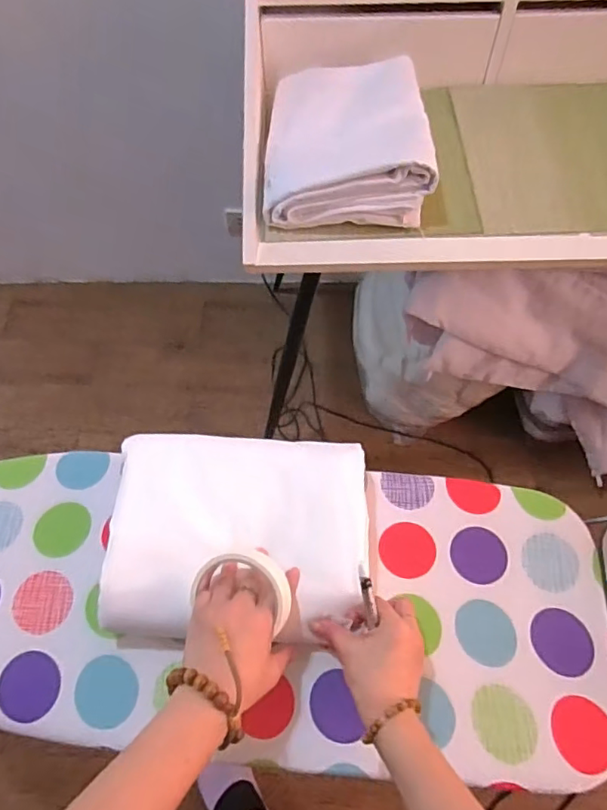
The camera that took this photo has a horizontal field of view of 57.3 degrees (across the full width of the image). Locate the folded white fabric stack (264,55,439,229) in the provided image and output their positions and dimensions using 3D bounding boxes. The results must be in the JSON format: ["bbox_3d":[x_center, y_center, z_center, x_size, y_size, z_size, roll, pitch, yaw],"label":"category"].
[{"bbox_3d":[0.059,-0.393,0.808,0.232,0.071,0.286,-1,63,1],"label":"folded white fabric stack"}]

